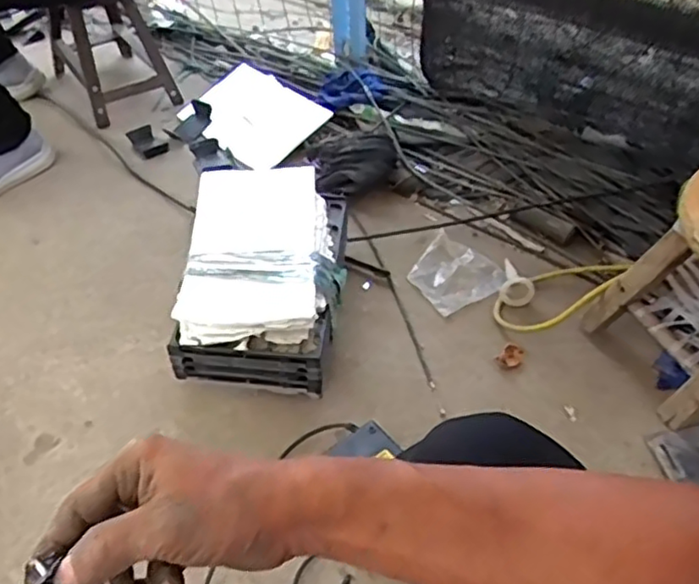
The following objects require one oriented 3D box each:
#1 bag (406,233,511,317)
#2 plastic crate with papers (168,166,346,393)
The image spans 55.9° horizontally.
[{"bbox_3d":[0.159,-0.026,1.007,0.118,0.014,0.122,-42,66,-17],"label":"bag"},{"bbox_3d":[-0.113,-0.025,0.904,0.208,0.124,0.305,0,46,2],"label":"plastic crate with papers"}]

